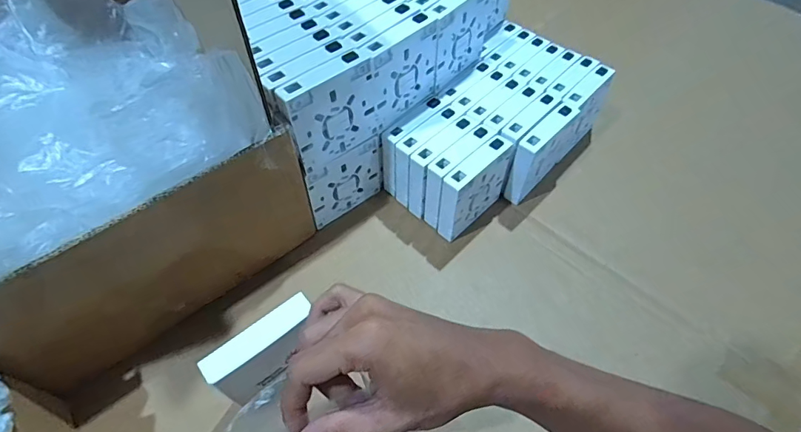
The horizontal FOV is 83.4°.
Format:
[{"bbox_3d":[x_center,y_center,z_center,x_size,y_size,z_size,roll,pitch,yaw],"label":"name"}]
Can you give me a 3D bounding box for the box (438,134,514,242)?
[{"bbox_3d":[0.076,-0.027,0.460,0.023,0.083,0.086,38,63,24],"label":"box"}]

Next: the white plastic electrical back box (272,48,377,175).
[{"bbox_3d":[-0.062,-0.092,0.405,0.088,0.087,0.020,-35,62,-23],"label":"white plastic electrical back box"}]

